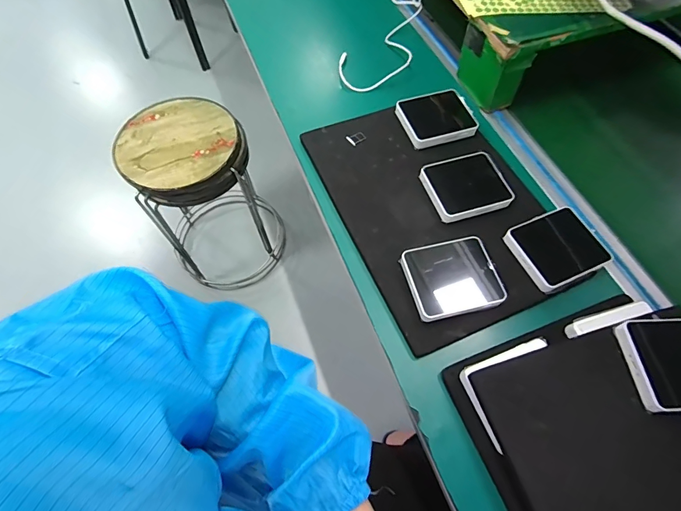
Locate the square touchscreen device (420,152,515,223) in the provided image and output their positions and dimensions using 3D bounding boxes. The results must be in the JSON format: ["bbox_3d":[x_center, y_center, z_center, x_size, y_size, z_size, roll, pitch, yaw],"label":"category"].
[{"bbox_3d":[0.165,-0.092,0.497,0.103,0.017,0.086,-17,64,-8],"label":"square touchscreen device"}]

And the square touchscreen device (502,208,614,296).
[{"bbox_3d":[0.264,-0.011,0.458,0.108,0.017,0.088,-23,65,-12],"label":"square touchscreen device"}]

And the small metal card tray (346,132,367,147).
[{"bbox_3d":[0.023,-0.169,0.544,0.027,0.004,0.020,-39,69,-18],"label":"small metal card tray"}]

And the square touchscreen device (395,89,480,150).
[{"bbox_3d":[0.140,-0.204,0.555,0.105,0.017,0.087,-16,64,-8],"label":"square touchscreen device"}]

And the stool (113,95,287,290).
[{"bbox_3d":[-0.355,-0.149,1.095,0.313,0.492,0.319,-24,65,-12],"label":"stool"}]

